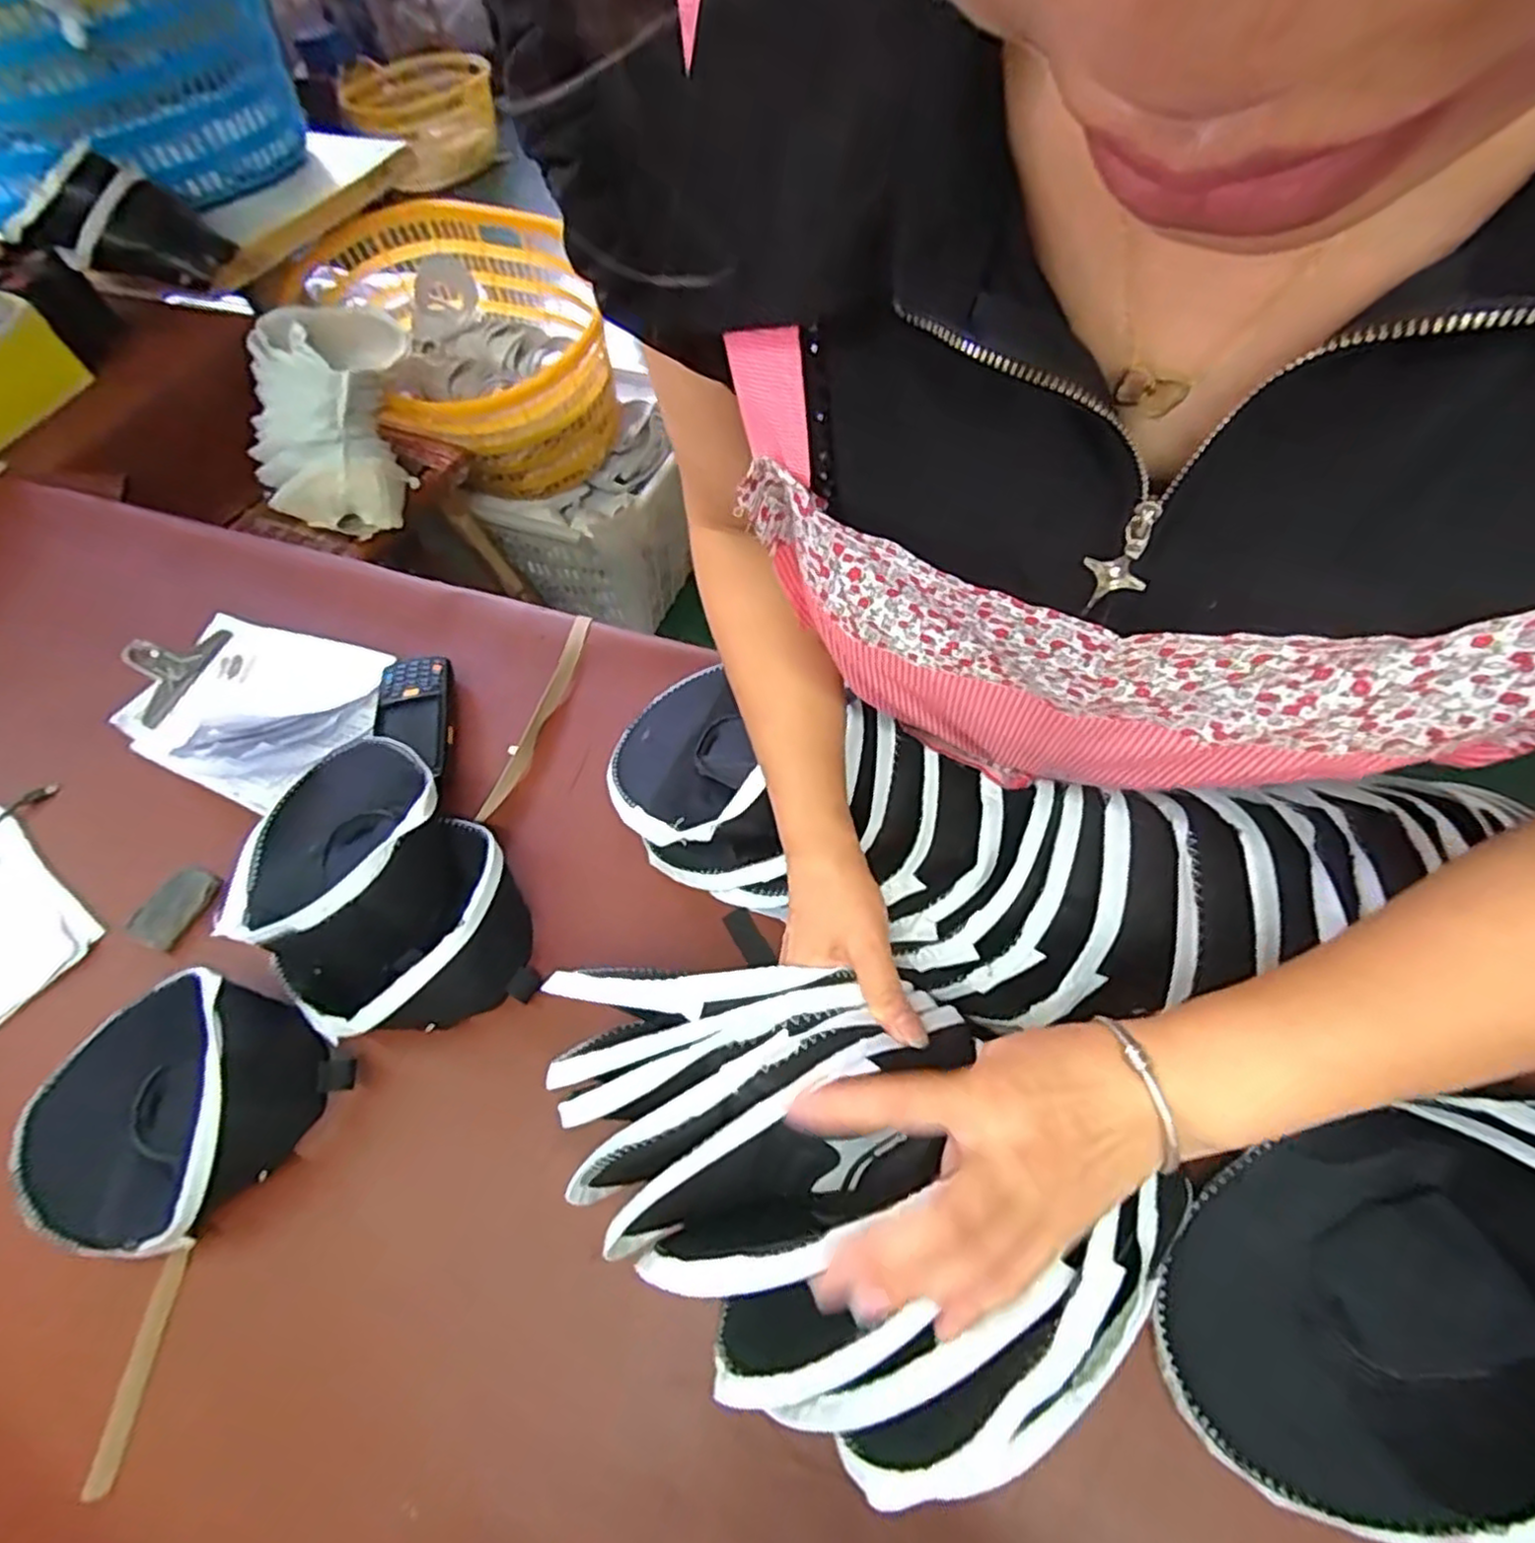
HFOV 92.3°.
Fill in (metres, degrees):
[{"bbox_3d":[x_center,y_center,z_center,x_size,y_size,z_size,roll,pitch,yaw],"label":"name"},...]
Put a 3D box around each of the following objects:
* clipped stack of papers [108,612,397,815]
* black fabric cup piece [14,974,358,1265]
[{"bbox_3d":[-0.502,-0.080,0.717,0.254,0.054,0.190,20,62,18],"label":"clipped stack of papers"},{"bbox_3d":[-0.426,0.228,0.507,0.218,0.093,0.176,17,61,16],"label":"black fabric cup piece"}]

